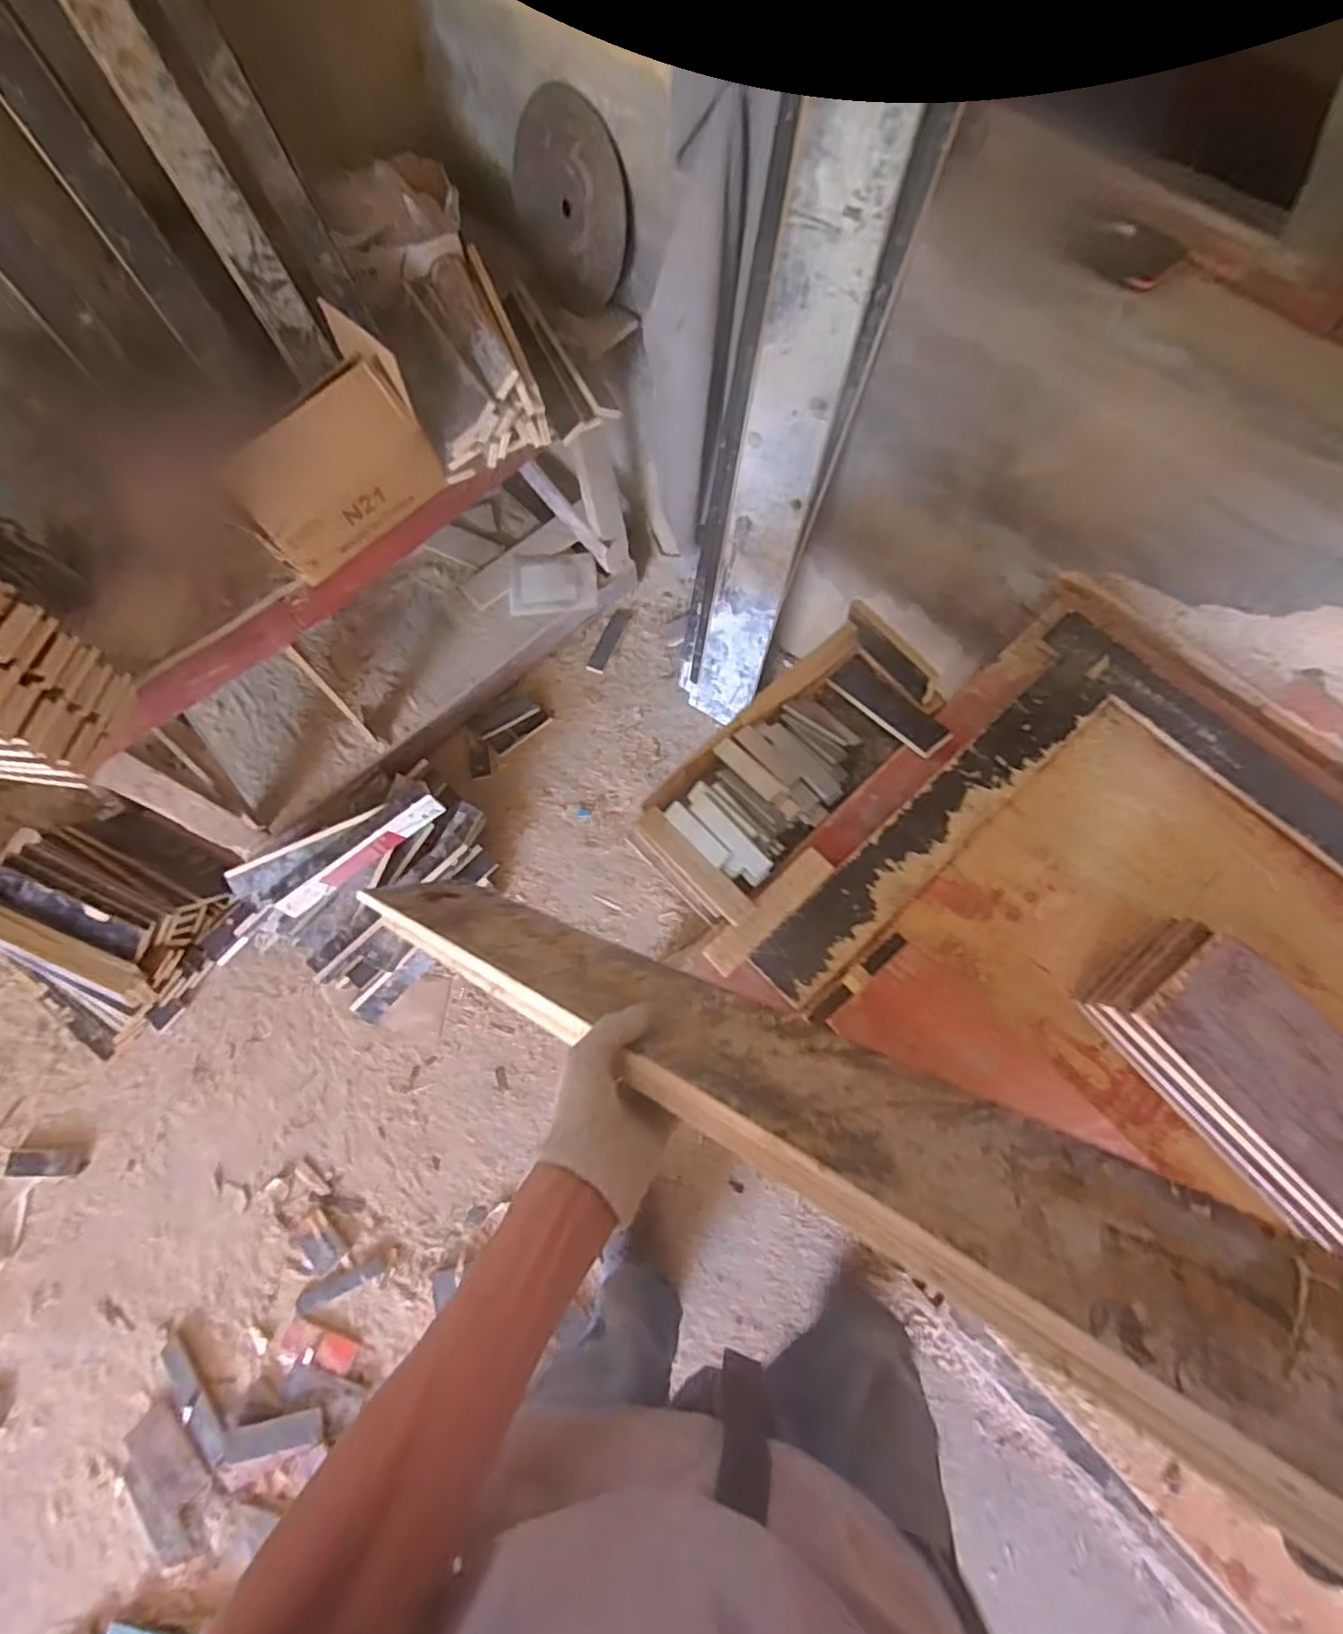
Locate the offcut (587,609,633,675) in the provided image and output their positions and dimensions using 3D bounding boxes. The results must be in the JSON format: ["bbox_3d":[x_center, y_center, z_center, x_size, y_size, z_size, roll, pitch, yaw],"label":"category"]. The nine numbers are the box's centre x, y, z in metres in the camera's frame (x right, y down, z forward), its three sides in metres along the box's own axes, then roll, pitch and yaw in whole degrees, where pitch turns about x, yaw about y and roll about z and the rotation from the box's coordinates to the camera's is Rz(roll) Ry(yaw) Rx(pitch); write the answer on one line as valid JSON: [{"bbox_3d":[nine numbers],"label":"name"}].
[{"bbox_3d":[-0.160,-0.455,1.768,0.051,0.021,0.194,21,71,9],"label":"offcut"}]

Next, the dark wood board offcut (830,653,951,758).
[{"bbox_3d":[0.299,-0.154,0.941,0.056,0.015,0.184,-47,60,7],"label":"dark wood board offcut"}]

